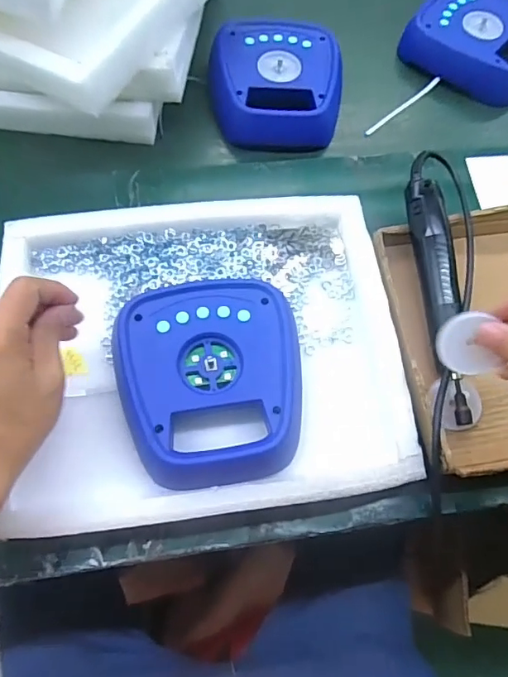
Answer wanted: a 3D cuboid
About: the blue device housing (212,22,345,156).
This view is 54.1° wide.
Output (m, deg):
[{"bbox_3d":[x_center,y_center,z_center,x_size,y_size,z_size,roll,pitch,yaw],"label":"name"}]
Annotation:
[{"bbox_3d":[0.027,-0.312,0.610,0.156,0.043,0.166,4,68,-1],"label":"blue device housing"}]

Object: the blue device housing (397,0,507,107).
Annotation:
[{"bbox_3d":[0.299,-0.395,0.661,0.169,0.047,0.154,1,68,-3],"label":"blue device housing"}]

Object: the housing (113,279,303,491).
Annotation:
[{"bbox_3d":[-0.036,0.035,0.434,0.153,0.036,0.174,-8,69,-6],"label":"housing"}]

